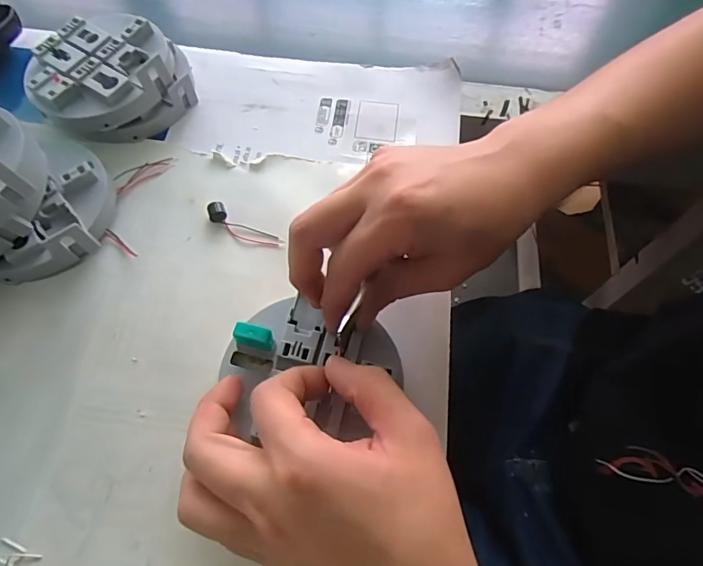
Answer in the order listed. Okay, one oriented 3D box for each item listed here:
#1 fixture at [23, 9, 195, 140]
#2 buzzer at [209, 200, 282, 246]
[{"bbox_3d":[-0.176,-0.154,0.355,0.108,0.044,0.097,-7,64,-6],"label":"fixture"},{"bbox_3d":[-0.074,-0.038,0.322,0.056,0.010,0.015,28,66,11],"label":"buzzer"}]

